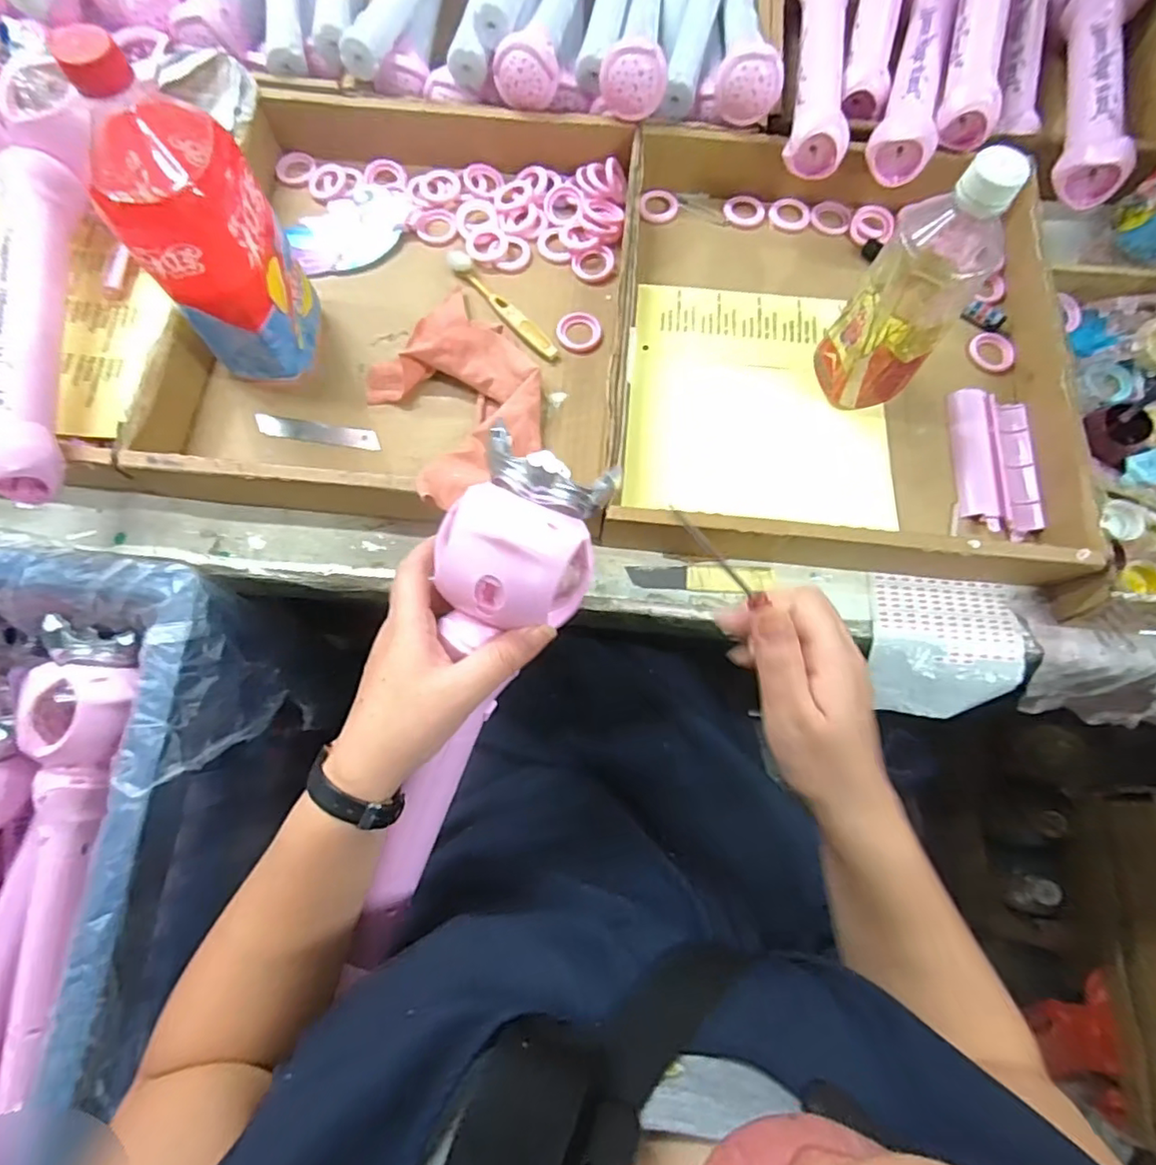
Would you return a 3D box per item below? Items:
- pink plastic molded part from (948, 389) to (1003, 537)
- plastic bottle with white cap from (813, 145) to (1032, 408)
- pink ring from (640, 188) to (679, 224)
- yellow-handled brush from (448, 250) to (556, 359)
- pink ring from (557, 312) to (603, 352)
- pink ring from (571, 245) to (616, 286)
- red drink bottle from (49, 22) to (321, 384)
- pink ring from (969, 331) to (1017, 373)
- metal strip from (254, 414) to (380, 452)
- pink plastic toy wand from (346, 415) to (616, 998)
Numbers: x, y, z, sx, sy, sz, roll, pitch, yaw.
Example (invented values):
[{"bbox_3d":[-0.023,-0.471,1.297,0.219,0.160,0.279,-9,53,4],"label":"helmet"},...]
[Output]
[{"bbox_3d":[0.319,-0.101,0.482,0.026,0.014,0.124,5,73,1],"label":"pink plastic molded part"},{"bbox_3d":[0.236,-0.202,0.422,0.071,0.186,0.079,39,77,10],"label":"plastic bottle with white cap"},{"bbox_3d":[0.077,-0.354,0.565,0.037,0.006,0.033,27,75,7],"label":"pink ring"},{"bbox_3d":[-0.066,-0.241,0.522,0.018,0.011,0.138,-39,77,-11],"label":"yellow-handled brush"},{"bbox_3d":[0.001,-0.214,0.516,0.038,0.006,0.037,0,73,0],"label":"pink ring"},{"bbox_3d":[0.013,-0.283,0.537,0.039,0.005,0.038,0,73,0],"label":"pink ring"},{"bbox_3d":[-0.250,-0.236,0.410,0.088,0.214,0.090,-24,75,-7],"label":"red drink bottle"},{"bbox_3d":[0.357,-0.199,0.516,0.035,0.004,0.039,-3,73,-1],"label":"pink ring"},{"bbox_3d":[-0.211,-0.122,0.490,0.103,0.004,0.018,9,85,2],"label":"metal strip"},{"bbox_3d":[-0.065,0.077,0.337,0.074,0.054,0.309,22,102,6],"label":"pink plastic toy wand"}]

